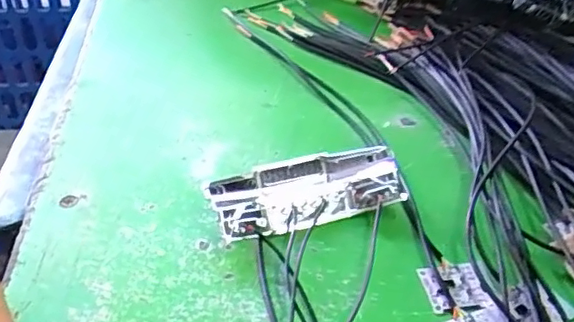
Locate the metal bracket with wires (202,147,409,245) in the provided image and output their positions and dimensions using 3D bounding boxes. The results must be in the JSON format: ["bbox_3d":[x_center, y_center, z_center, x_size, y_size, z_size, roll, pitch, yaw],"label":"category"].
[{"bbox_3d":[0.009,0.016,0.314,0.096,0.020,0.038,-12,41,-15],"label":"metal bracket with wires"}]

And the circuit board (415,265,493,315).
[{"bbox_3d":[0.076,0.057,0.280,0.026,0.004,0.024,-6,40,-8],"label":"circuit board"}]

